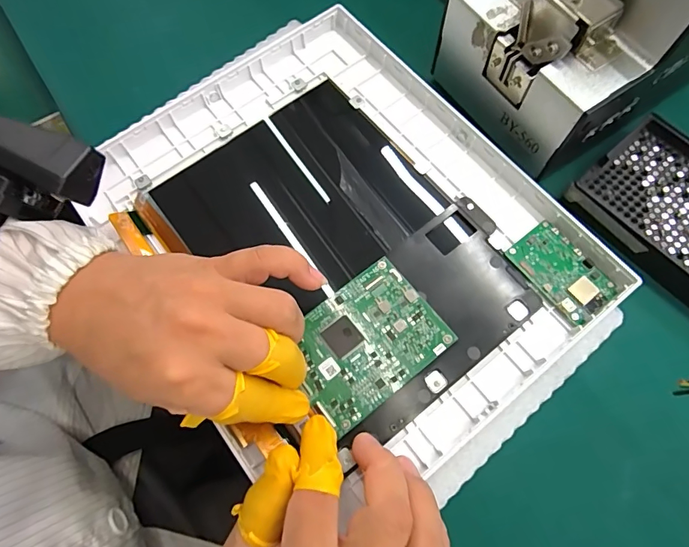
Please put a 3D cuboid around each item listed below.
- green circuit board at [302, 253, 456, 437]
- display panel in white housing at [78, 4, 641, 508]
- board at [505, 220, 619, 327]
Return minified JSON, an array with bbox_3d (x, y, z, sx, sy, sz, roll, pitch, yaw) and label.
[{"bbox_3d":[0.012,0.041,0.259,0.089,0.004,0.069,-36,74,-12],"label":"green circuit board"},{"bbox_3d":[-0.001,-0.025,0.291,0.244,0.023,0.321,-35,74,-11],"label":"display panel in white housing"},{"bbox_3d":[0.140,0.000,0.277,0.038,0.006,0.064,-36,74,-12],"label":"board"}]

